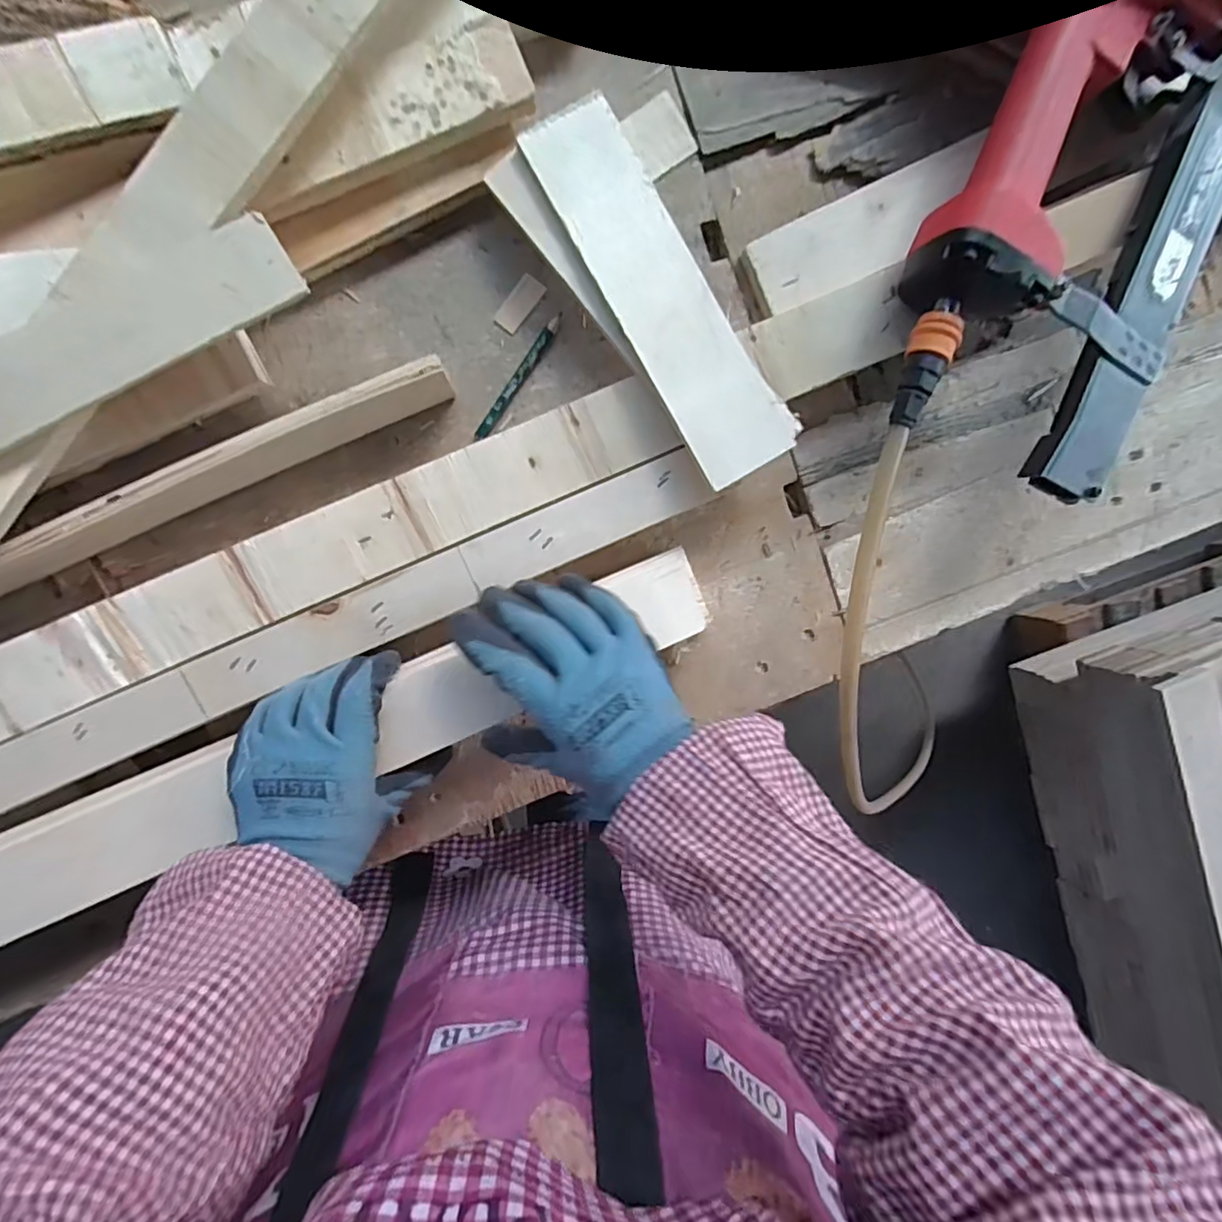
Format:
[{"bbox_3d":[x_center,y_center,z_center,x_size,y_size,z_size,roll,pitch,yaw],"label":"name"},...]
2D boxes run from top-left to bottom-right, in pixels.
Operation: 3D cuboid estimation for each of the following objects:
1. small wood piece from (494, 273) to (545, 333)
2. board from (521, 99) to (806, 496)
[{"bbox_3d":[-0.059,-0.198,0.384,0.016,0.004,0.037,37,92,-8],"label":"small wood piece"},{"bbox_3d":[0.028,-0.184,0.349,0.063,0.006,0.227,-34,94,-5],"label":"board"}]

